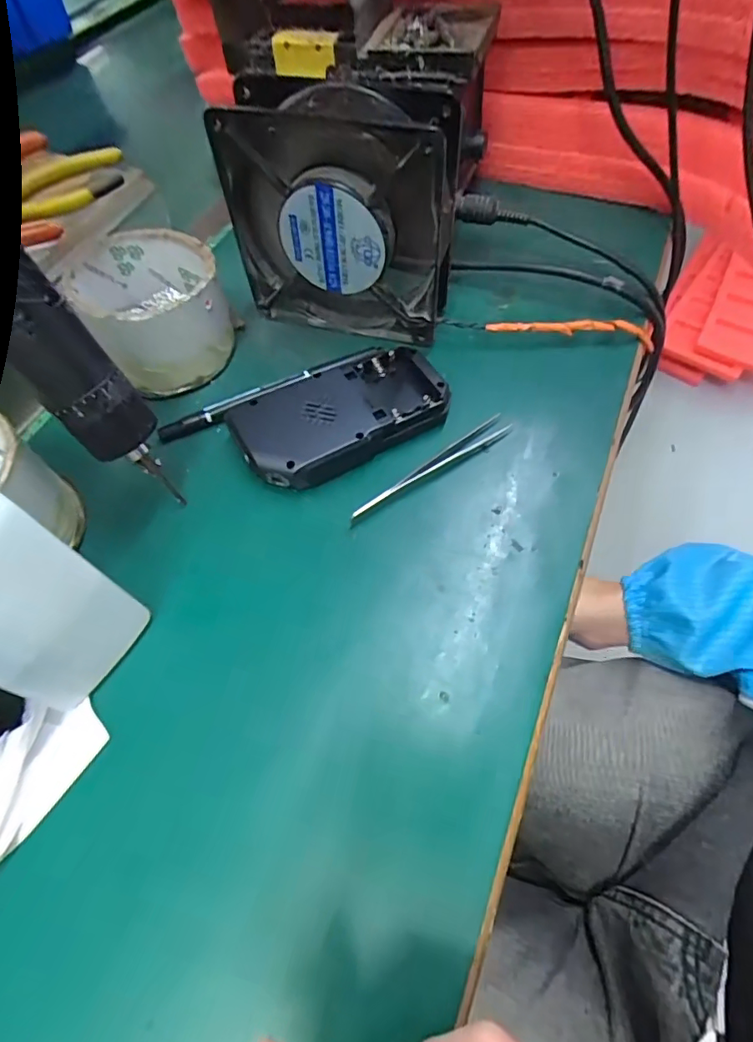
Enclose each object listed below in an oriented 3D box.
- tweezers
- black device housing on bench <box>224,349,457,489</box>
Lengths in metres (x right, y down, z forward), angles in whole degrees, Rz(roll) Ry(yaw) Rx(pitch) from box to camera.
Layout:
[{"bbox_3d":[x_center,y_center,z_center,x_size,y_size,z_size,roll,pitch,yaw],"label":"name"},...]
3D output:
[{"bbox_3d":[0.029,-0.030,0.280,0.102,0.007,0.011,-31,64,-15],"label":"tweezers"},{"bbox_3d":[-0.019,-0.059,0.293,0.112,0.023,0.063,-30,64,-15],"label":"black device housing on bench"}]

